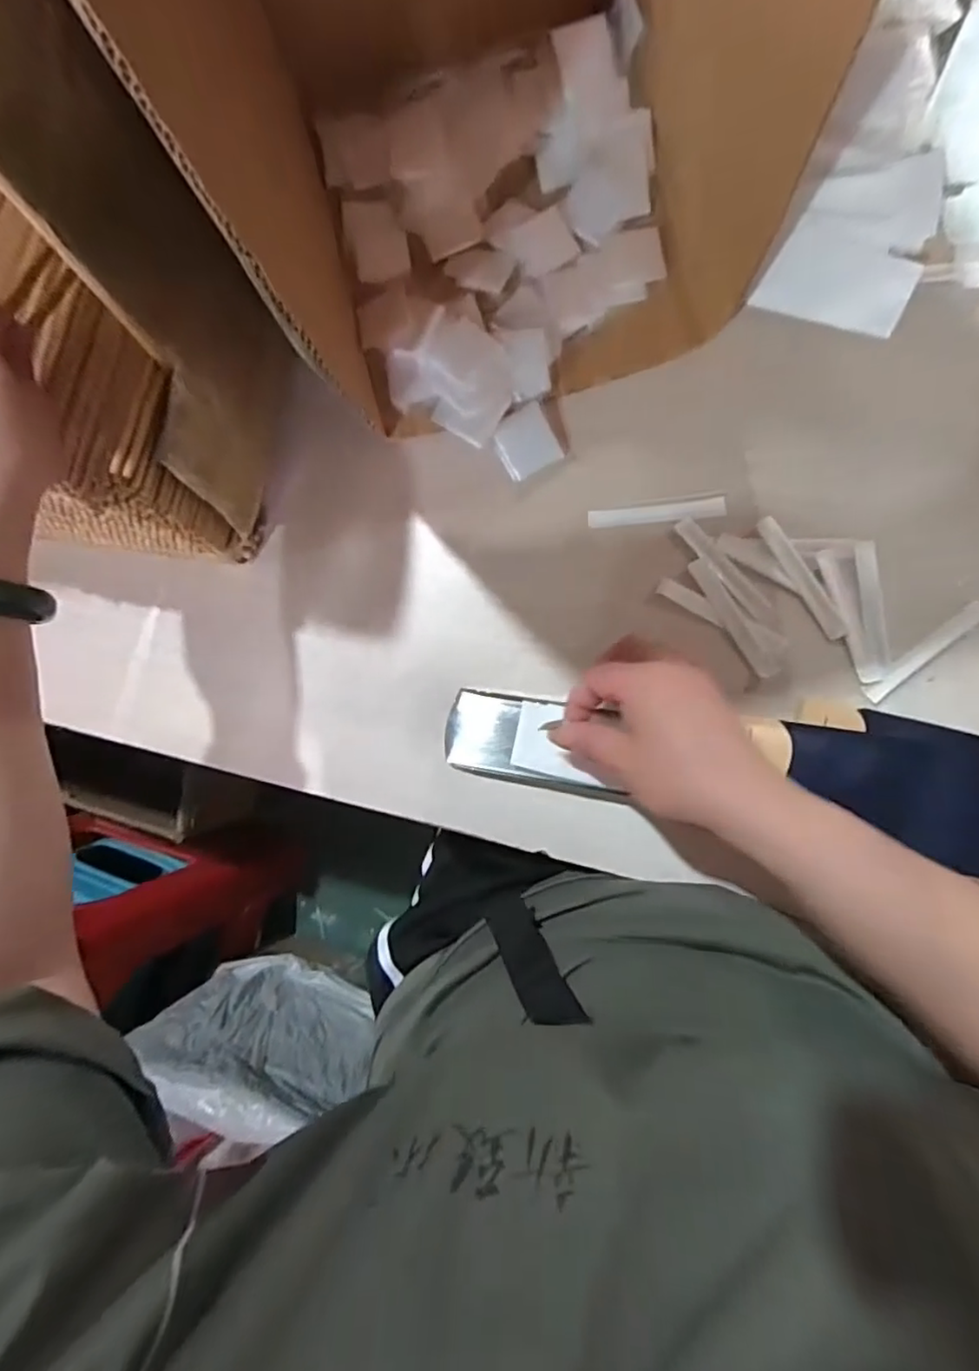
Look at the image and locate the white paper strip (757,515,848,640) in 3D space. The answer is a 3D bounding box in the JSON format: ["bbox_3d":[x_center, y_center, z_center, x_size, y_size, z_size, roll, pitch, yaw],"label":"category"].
[{"bbox_3d":[0.205,-0.071,0.409,0.014,0.004,0.091,-31,83,6],"label":"white paper strip"}]

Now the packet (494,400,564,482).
[{"bbox_3d":[0.026,-0.170,0.437,0.039,0.004,0.042,-26,99,10],"label":"packet"}]

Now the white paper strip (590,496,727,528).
[{"bbox_3d":[0.115,-0.118,0.431,0.091,0.004,0.014,-4,76,10],"label":"white paper strip"}]

